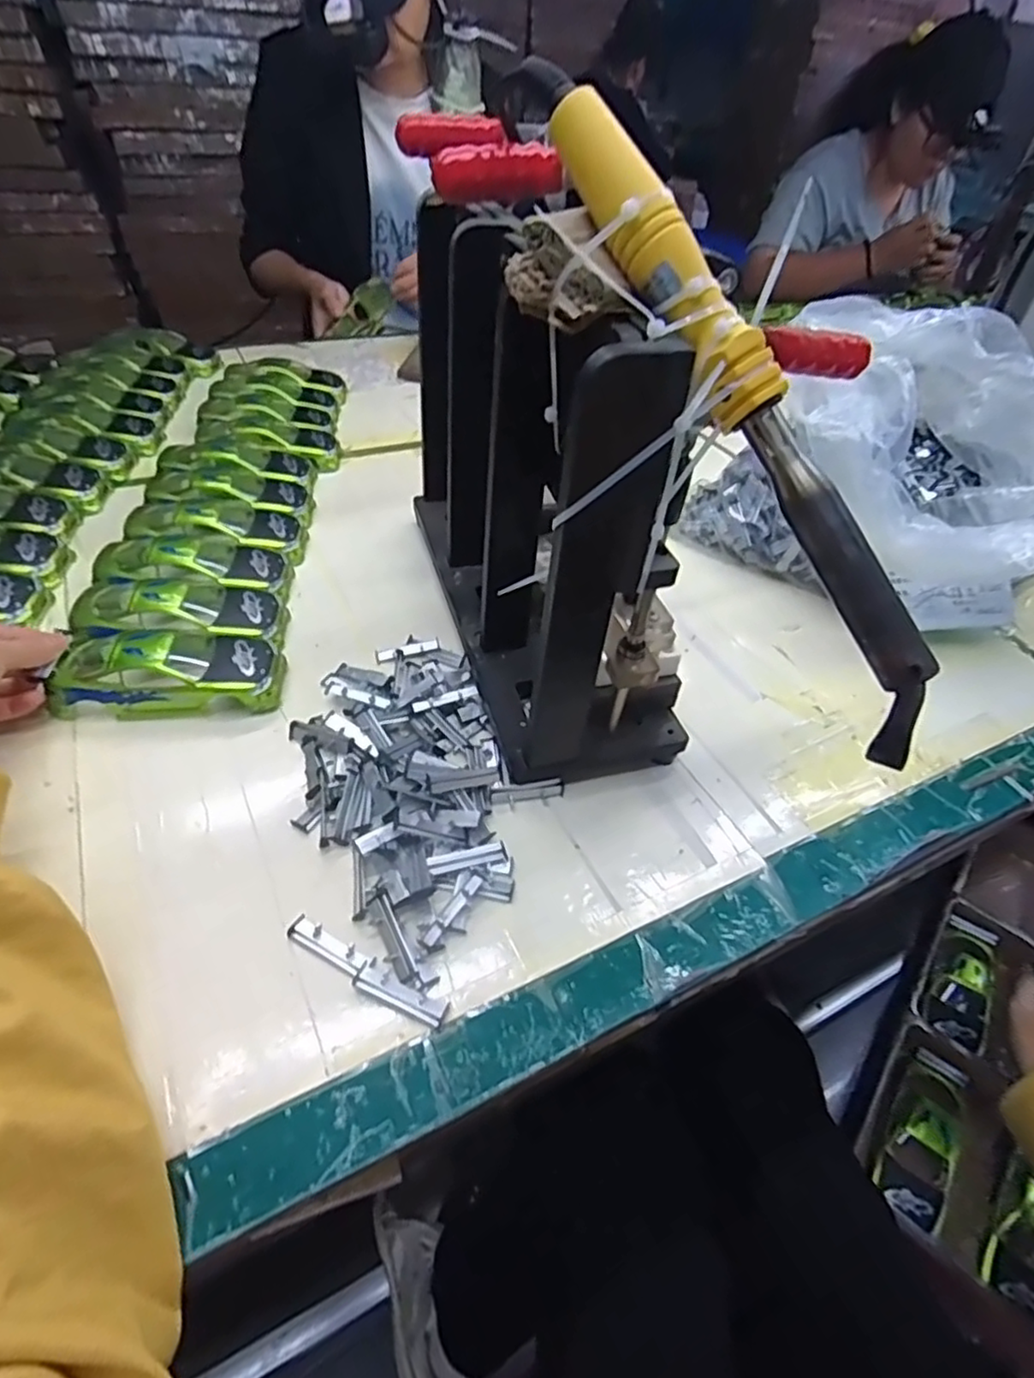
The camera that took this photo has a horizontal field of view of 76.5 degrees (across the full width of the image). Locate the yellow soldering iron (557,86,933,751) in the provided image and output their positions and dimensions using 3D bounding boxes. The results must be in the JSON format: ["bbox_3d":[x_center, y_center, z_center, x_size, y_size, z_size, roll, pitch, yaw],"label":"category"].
[{"bbox_3d":[0.087,-0.091,0.237,0.021,0.029,0.262,-34,94,-32],"label":"yellow soldering iron"}]

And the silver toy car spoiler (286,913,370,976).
[{"bbox_3d":[-0.087,0.118,0.302,0.041,0.004,0.011,25,49,18],"label":"silver toy car spoiler"}]

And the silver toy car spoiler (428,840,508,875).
[{"bbox_3d":[-0.025,0.088,0.334,0.040,0.010,0.009,-11,48,-16],"label":"silver toy car spoiler"}]

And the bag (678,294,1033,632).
[{"bbox_3d":[0.298,-0.161,0.503,0.195,0.172,0.245,-20,51,-23],"label":"bag"}]

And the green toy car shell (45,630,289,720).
[{"bbox_3d":[-0.208,-0.012,0.394,0.124,0.035,0.055,-5,47,-14],"label":"green toy car shell"}]

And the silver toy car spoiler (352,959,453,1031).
[{"bbox_3d":[-0.051,0.134,0.289,0.042,0.006,0.013,21,48,14],"label":"silver toy car spoiler"}]

